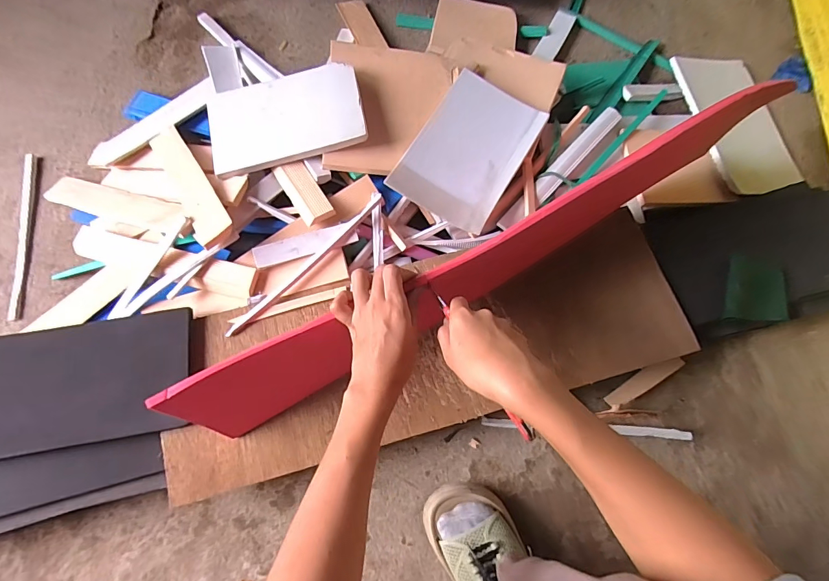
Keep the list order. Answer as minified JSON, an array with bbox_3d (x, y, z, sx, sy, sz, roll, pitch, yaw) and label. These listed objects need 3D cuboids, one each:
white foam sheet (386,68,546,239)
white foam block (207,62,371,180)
[{"bbox_3d":[0.082,-0.209,0.602,0.149,0.014,0.231,31,77,5],"label":"white foam sheet"},{"bbox_3d":[-0.189,-0.252,0.598,0.227,0.015,0.132,-13,81,7],"label":"white foam block"}]

